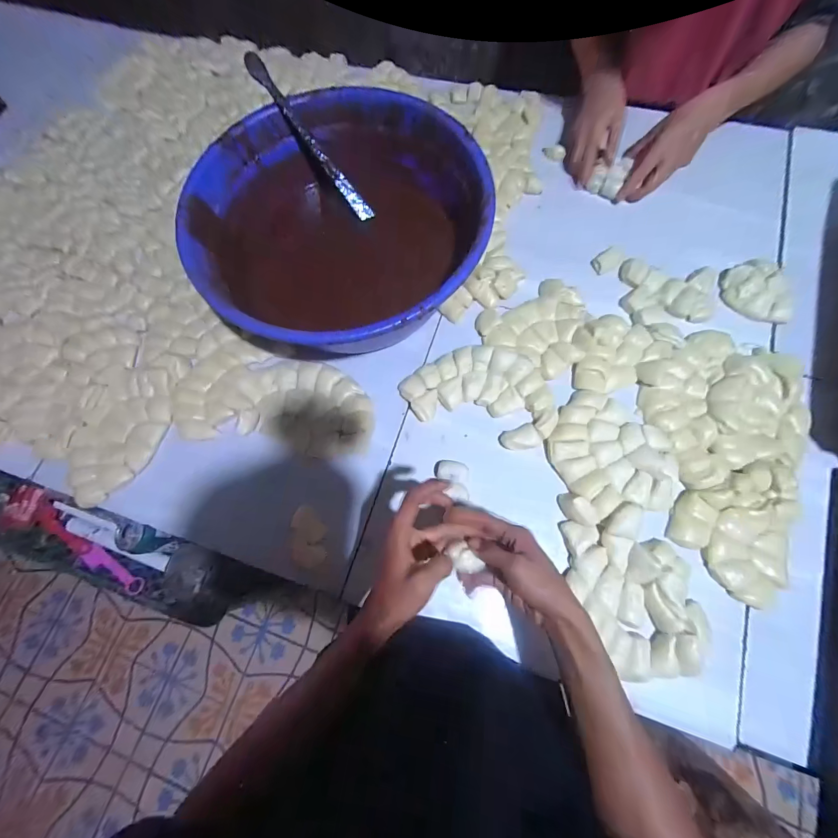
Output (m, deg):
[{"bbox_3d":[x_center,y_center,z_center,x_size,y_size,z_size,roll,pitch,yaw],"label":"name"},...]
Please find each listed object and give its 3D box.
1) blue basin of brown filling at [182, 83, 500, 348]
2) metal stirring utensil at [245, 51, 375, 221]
[{"bbox_3d":[-0.102,-0.276,0.557,0.405,0.179,0.401,-1,73,3],"label":"blue basin of brown filling"},{"bbox_3d":[-0.164,-0.424,0.551,0.026,0.023,0.253,-47,113,-11],"label":"metal stirring utensil"}]

